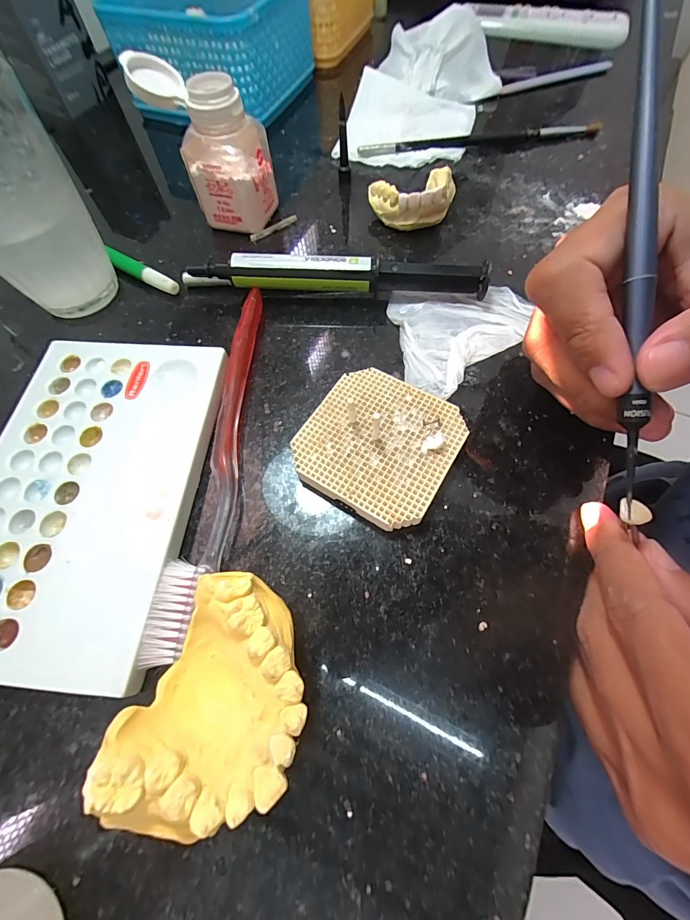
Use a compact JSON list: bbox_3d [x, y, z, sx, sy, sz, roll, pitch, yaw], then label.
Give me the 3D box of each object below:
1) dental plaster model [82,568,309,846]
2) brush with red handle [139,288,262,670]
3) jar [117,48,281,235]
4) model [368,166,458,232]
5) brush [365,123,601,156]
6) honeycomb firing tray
[{"bbox_3d":[-0.036,0.073,0.116,0.050,0.036,0.066,19,65,10],"label":"dental plaster model"},{"bbox_3d":[-0.054,-0.007,0.170,0.018,0.011,0.178,4,64,4],"label":"brush with red handle"},{"bbox_3d":[-0.082,-0.184,0.222,0.067,0.072,0.036,9,64,6],"label":"jar"},{"bbox_3d":[0.045,-0.167,0.237,0.052,0.026,0.034,-13,64,-5],"label":"model"},{"bbox_3d":[0.103,-0.244,0.283,0.185,0.008,0.010,-9,64,-4],"label":"brush"},{"bbox_3d":[0.015,-0.007,0.169,0.064,0.011,0.066,29,68,14],"label":"honeycomb firing tray"}]

